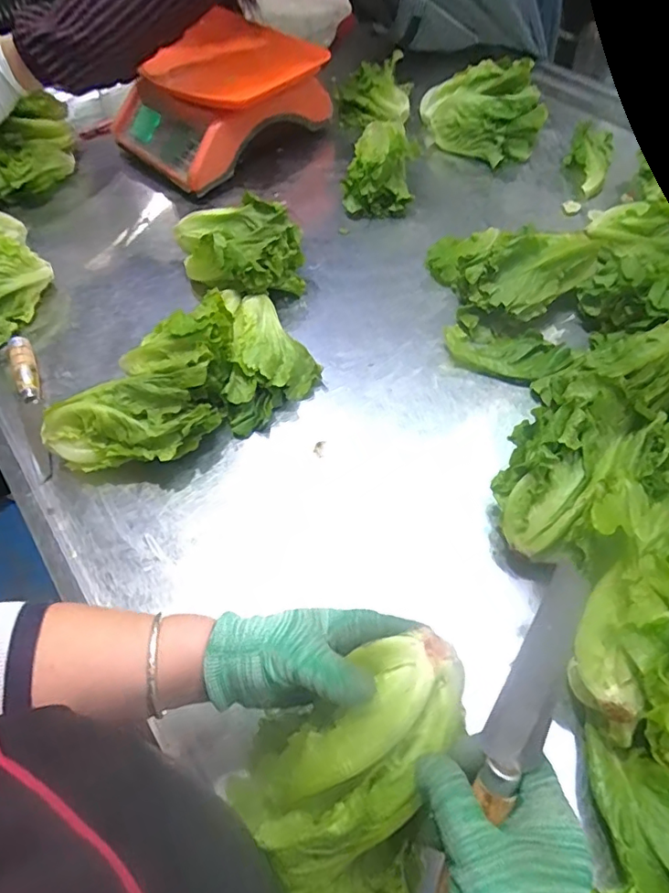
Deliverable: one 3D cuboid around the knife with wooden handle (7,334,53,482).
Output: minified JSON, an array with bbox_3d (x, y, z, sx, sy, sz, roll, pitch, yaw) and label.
[{"bbox_3d":[-0.338,-0.049,0.592,0.026,0.033,0.197,-23,58,-11],"label":"knife with wooden handle"}]

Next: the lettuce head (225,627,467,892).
[{"bbox_3d":[0.020,0.188,0.306,0.148,0.074,0.118,-37,62,-19],"label":"lettuce head"}]

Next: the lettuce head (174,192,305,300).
[{"bbox_3d":[-0.120,-0.246,0.684,0.154,0.081,0.163,-12,57,-5],"label":"lettuce head"}]

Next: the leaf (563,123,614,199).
[{"bbox_3d":[0.388,-0.439,0.808,0.063,0.034,0.157,19,60,15],"label":"leaf"}]

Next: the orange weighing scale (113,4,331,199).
[{"bbox_3d":[-0.191,-0.561,0.856,0.298,0.127,0.257,-35,61,-18],"label":"orange weighing scale"}]

